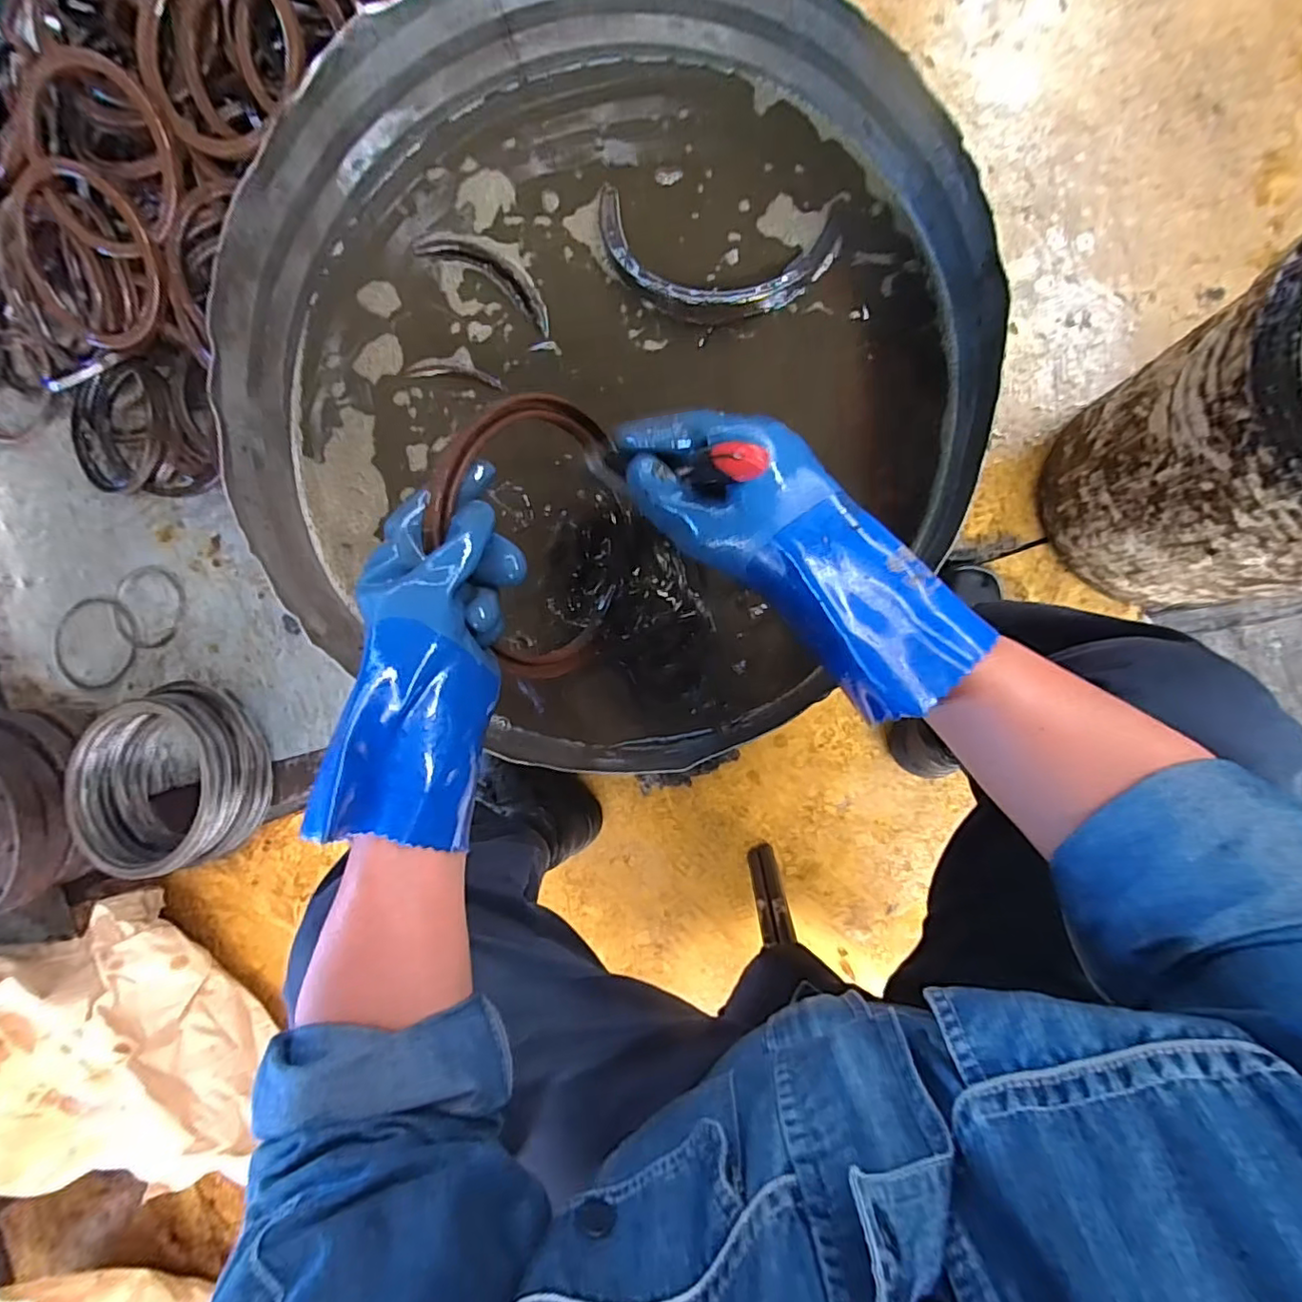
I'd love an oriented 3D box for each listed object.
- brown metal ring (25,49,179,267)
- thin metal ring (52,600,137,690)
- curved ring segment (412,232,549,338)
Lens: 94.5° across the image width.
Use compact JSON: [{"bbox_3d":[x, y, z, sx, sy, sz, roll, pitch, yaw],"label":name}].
[{"bbox_3d":[-0.644,-0.578,0.703,0.212,0.016,0.205,10,108,13],"label":"brown metal ring"},{"bbox_3d":[-0.774,-0.011,0.838,0.123,0.009,0.127,-1,86,8],"label":"thin metal ring"},{"bbox_3d":[-0.128,-0.301,0.480,0.130,0.009,0.034,34,95,6],"label":"curved ring segment"}]

